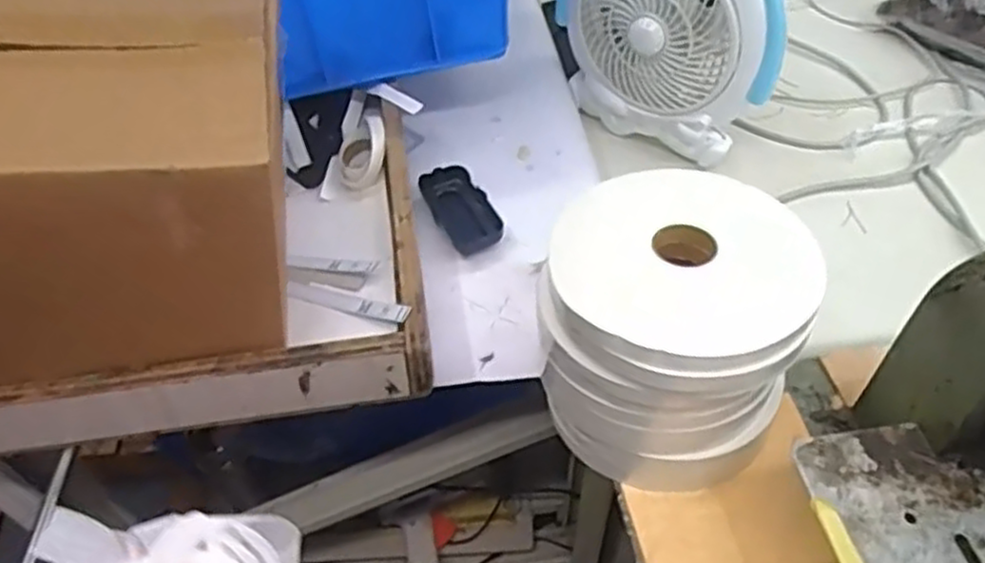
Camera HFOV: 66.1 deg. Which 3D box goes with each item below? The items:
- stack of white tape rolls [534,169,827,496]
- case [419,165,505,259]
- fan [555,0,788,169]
[{"bbox_3d":[0.120,0.041,0.528,0.163,0.172,0.153,21,52,18],"label":"stack of white tape rolls"},{"bbox_3d":[-0.028,-0.070,0.723,0.050,0.020,0.103,-21,52,-17],"label":"case"},{"bbox_3d":[0.182,-0.266,0.800,0.085,0.249,0.248,-35,57,-26],"label":"fan"}]

